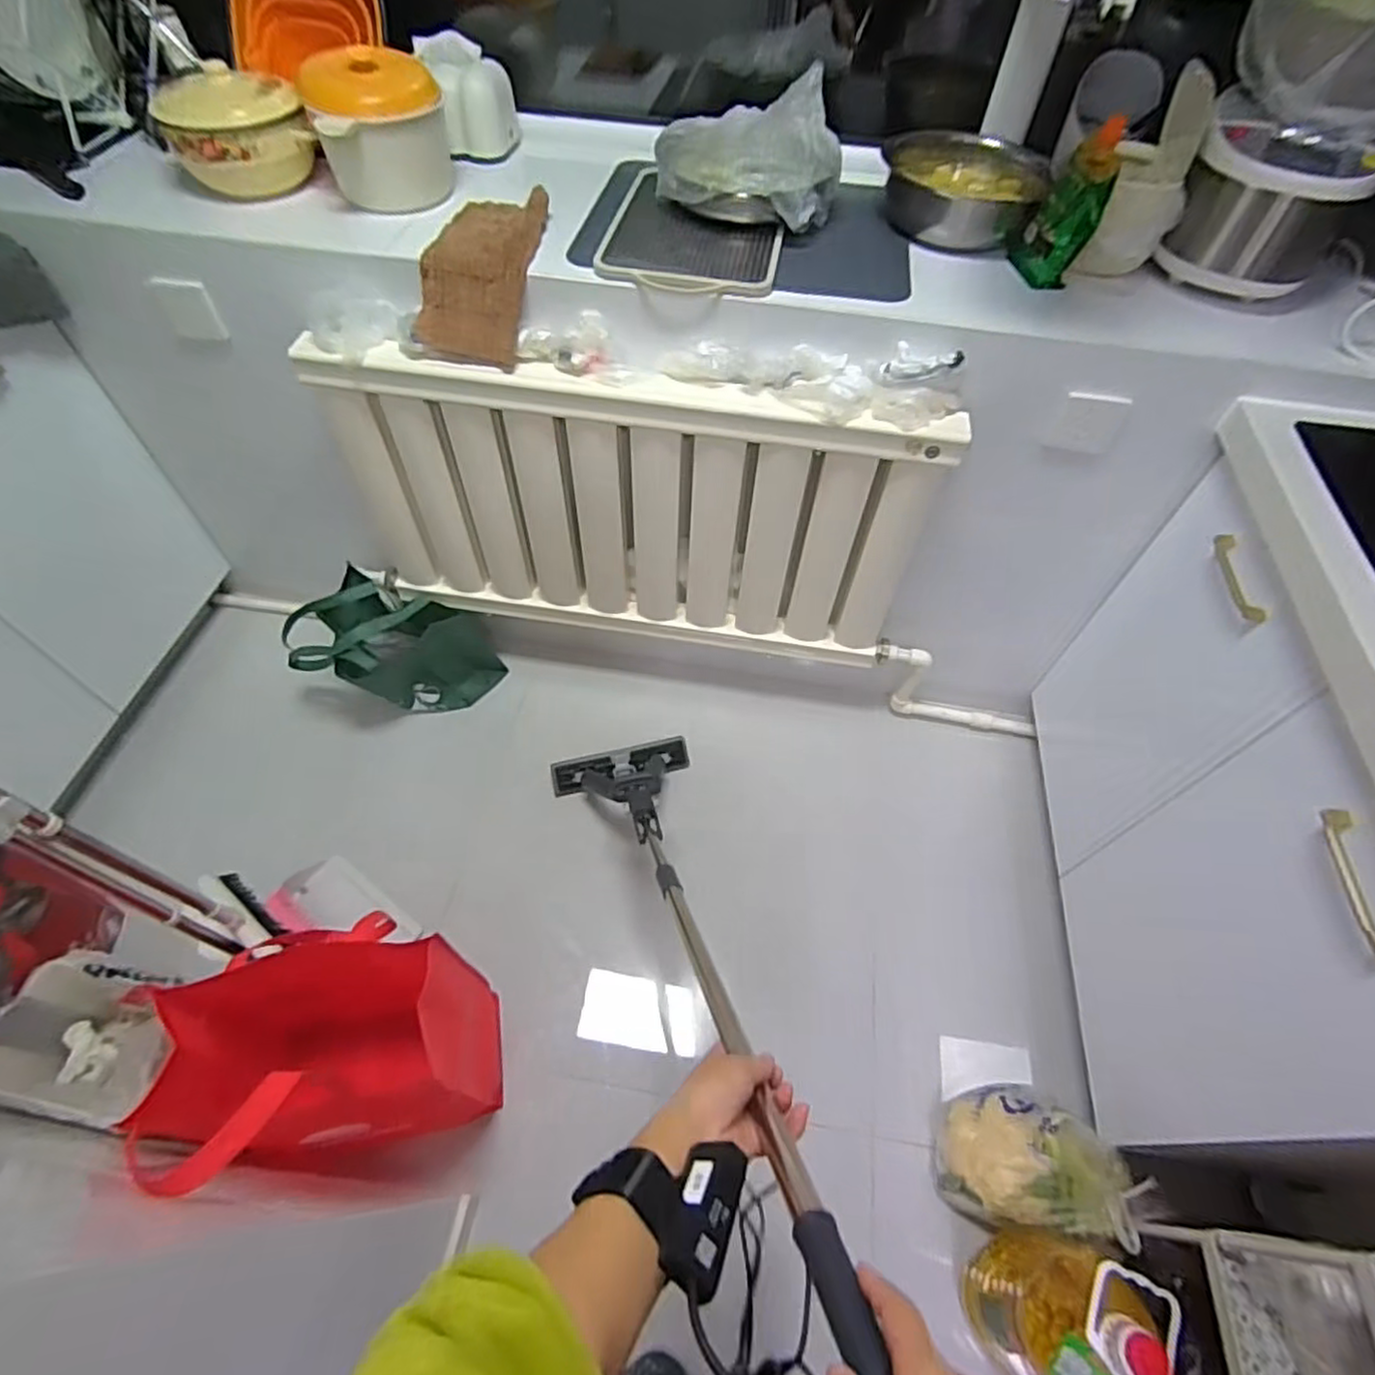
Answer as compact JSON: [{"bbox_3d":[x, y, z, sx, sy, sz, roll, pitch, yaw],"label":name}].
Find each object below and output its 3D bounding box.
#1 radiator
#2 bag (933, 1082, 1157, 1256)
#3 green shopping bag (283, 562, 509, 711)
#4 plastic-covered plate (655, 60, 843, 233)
[{"bbox_3d":[-0.101,-0.282,1.197,0.990,0.535,0.062,6,57,3],"label":"radiator"},{"bbox_3d":[0.518,0.708,1.026,0.266,0.127,0.212,7,57,3],"label":"bag"},{"bbox_3d":[-0.608,-0.085,1.443,0.361,0.277,0.214,-25,61,-17],"label":"green shopping bag"},{"bbox_3d":[0.087,-0.766,0.989,0.264,0.121,0.245,1,57,-1],"label":"plastic-covered plate"}]

